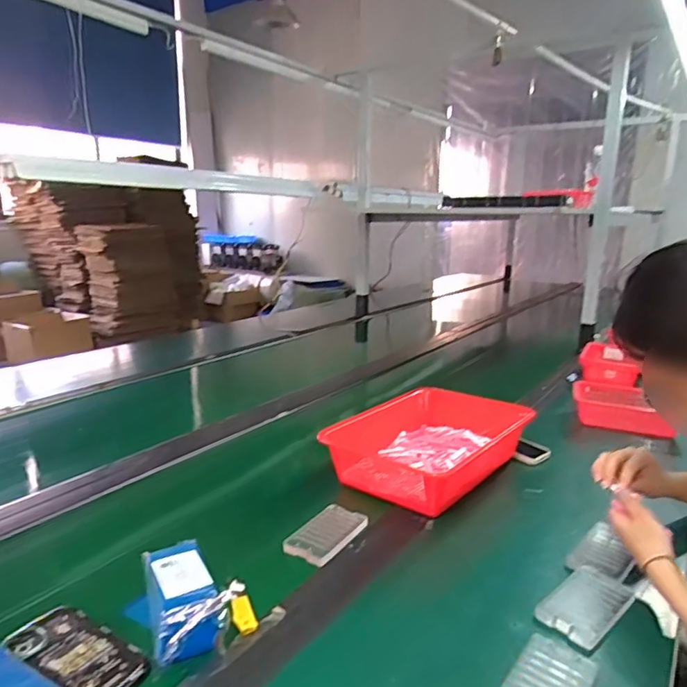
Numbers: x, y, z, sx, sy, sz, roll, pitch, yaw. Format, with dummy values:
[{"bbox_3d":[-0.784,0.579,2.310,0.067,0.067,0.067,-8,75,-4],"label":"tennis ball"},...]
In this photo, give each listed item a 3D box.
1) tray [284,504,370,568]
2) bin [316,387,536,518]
[{"bbox_3d":[-0.024,0.273,0.778,0.073,0.013,0.123,10,17,31],"label":"tray"},{"bbox_3d":[0.157,0.186,0.985,0.268,0.104,0.360,10,17,33],"label":"bin"}]

